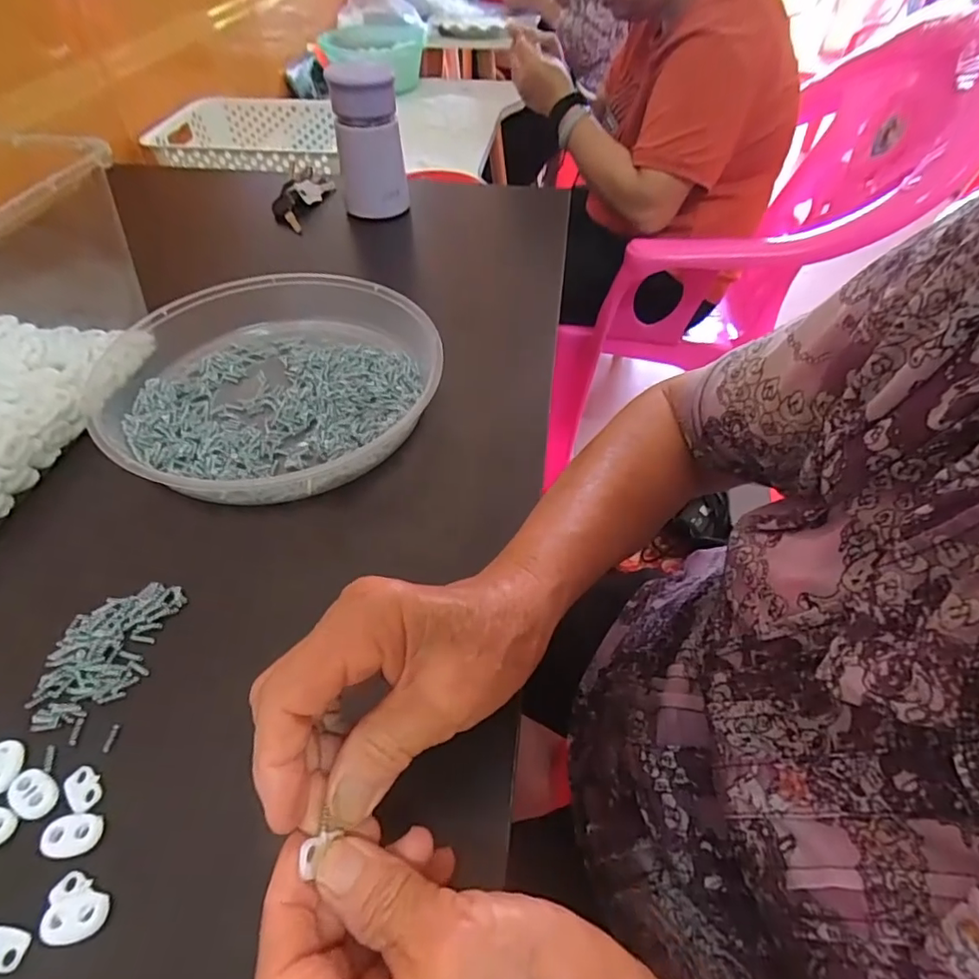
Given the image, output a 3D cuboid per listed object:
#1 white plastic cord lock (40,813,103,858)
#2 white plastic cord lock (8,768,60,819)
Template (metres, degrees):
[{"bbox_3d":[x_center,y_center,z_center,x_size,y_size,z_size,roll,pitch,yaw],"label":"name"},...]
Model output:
[{"bbox_3d":[-0.175,0.145,0.233,0.022,0.004,0.015,-4,48,-6],"label":"white plastic cord lock"},{"bbox_3d":[-0.198,0.131,0.241,0.024,0.004,0.016,24,51,19],"label":"white plastic cord lock"}]

